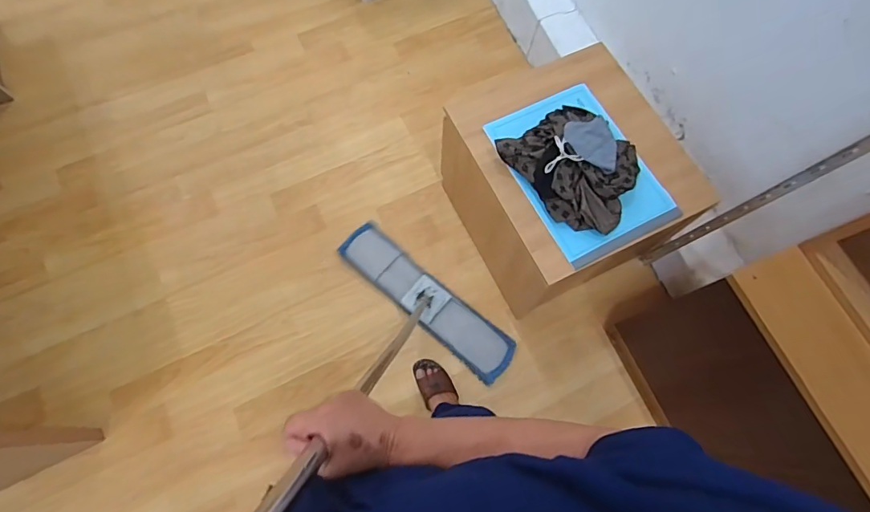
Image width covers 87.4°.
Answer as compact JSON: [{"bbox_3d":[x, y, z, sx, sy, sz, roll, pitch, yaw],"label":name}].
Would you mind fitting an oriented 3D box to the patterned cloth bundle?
[{"bbox_3d":[0.334,-0.220,1.020,0.258,0.093,0.307,-40,77,-13],"label":"patterned cloth bundle"}]

